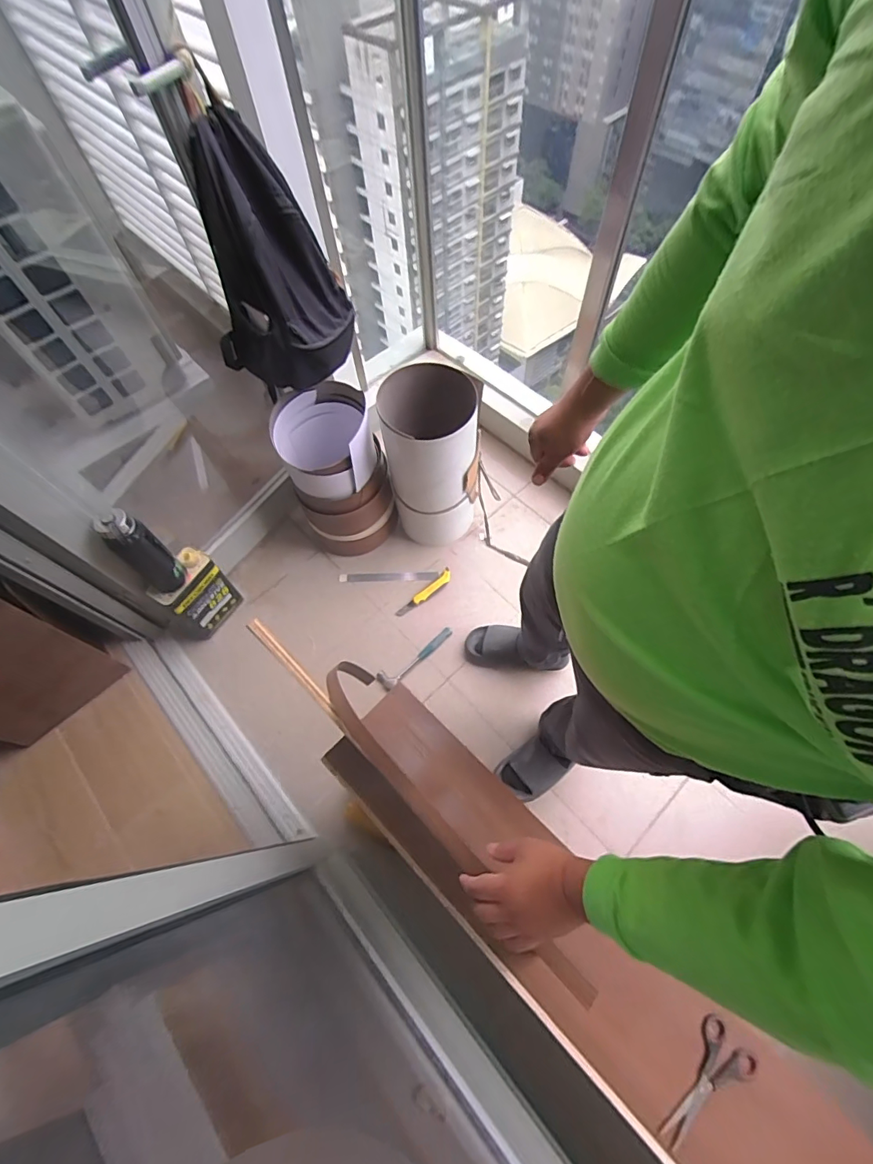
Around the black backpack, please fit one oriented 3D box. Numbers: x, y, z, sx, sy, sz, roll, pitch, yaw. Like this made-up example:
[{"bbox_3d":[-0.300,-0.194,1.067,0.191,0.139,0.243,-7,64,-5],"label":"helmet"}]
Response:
[{"bbox_3d":[-0.349,-0.642,0.986,0.195,0.436,0.262,31,70,17],"label":"black backpack"}]

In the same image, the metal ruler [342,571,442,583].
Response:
[{"bbox_3d":[-0.152,-0.015,1.476,0.314,0.009,0.031,-3,71,1],"label":"metal ruler"}]

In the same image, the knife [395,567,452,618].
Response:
[{"bbox_3d":[-0.037,0.035,1.427,0.211,0.026,0.039,-37,68,-14],"label":"knife"}]

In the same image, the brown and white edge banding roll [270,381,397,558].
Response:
[{"bbox_3d":[-0.277,-0.296,1.362,0.260,0.473,0.251,-1,64,3],"label":"brown and white edge banding roll"}]

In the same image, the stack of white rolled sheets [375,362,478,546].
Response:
[{"bbox_3d":[-0.014,-0.332,1.332,0.240,0.490,0.248,-1,64,3],"label":"stack of white rolled sheets"}]

